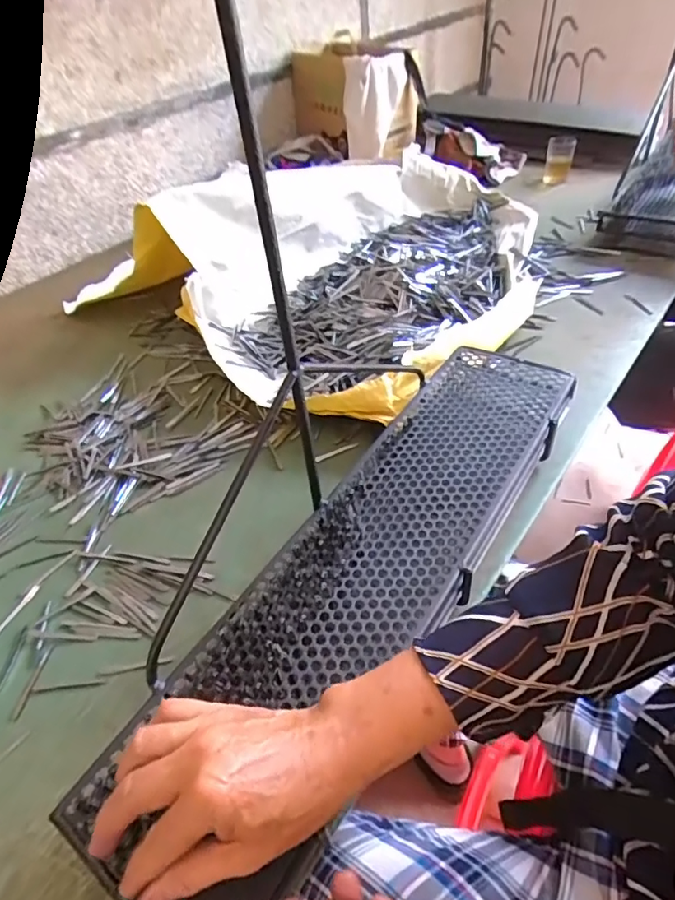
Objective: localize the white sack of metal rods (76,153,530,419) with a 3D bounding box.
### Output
[{"bbox_3d":[0.049,-0.372,0.887,0.568,0.171,0.784,24,52,28],"label":"white sack of metal rods"}]

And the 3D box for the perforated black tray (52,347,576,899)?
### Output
[{"bbox_3d":[0.048,0.073,0.458,0.159,0.034,0.599,25,51,28],"label":"perforated black tray"}]

